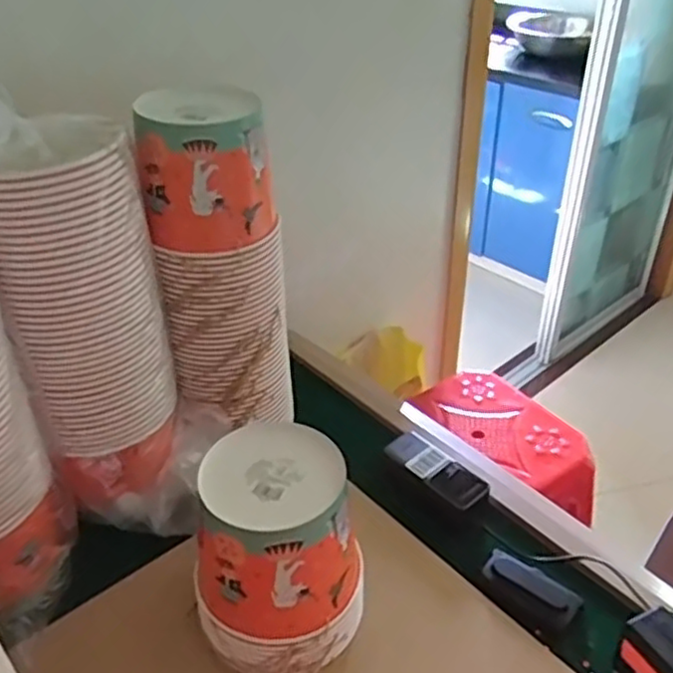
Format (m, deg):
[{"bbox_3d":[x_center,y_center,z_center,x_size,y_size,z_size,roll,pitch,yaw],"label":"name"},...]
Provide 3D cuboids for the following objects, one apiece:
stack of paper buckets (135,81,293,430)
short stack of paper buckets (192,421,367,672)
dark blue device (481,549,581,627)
[{"bbox_3d":[-0.130,-0.079,0.808,0.140,0.372,0.132,-3,35,-4],"label":"stack of paper buckets"},{"bbox_3d":[-0.052,0.200,0.651,0.147,0.190,0.138,-2,35,-2],"label":"short stack of paper buckets"},{"bbox_3d":[0.203,0.259,0.722,0.096,0.019,0.040,27,43,34],"label":"dark blue device"}]

